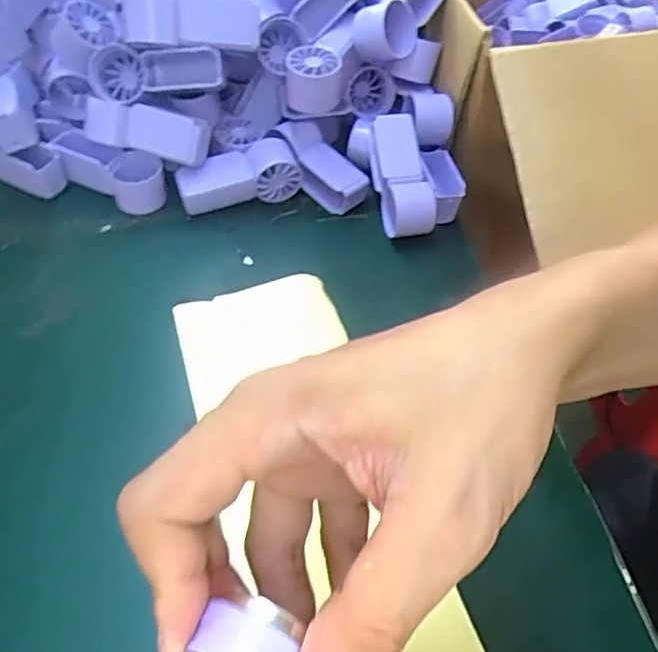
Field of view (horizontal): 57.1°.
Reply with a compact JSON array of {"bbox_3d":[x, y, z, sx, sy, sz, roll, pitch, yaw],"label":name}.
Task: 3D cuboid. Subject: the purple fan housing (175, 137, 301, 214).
[{"bbox_3d":[-0.071,-0.116,0.468,0.090,0.040,0.035,-15,55,-15],"label":"purple fan housing"}]

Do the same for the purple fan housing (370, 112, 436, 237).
[{"bbox_3d":[0.056,-0.114,0.465,0.038,0.034,0.089,-7,75,-9],"label":"purple fan housing"}]

